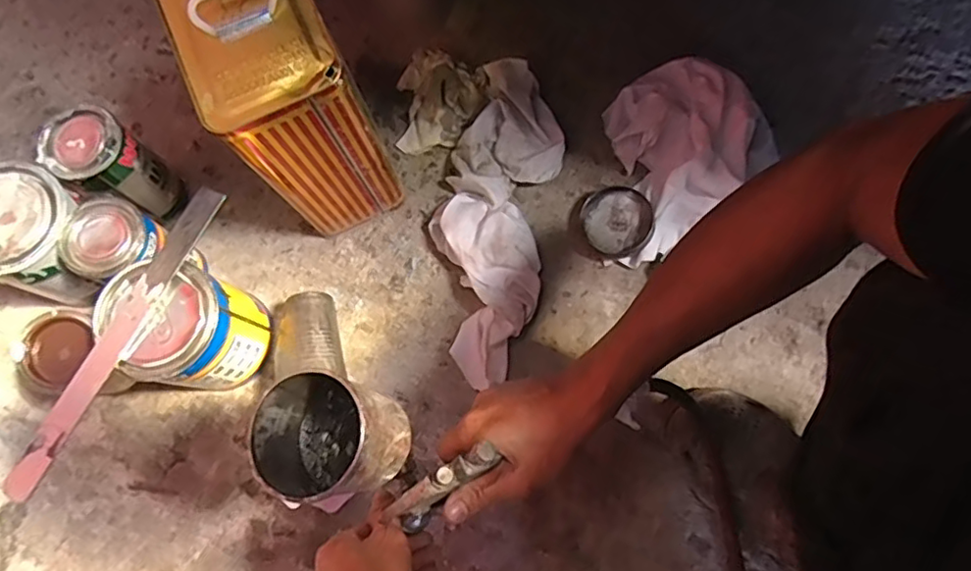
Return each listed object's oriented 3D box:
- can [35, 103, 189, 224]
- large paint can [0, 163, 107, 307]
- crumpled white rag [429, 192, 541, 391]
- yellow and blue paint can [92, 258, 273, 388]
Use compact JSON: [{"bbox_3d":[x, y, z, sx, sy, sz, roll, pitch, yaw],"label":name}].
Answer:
[{"bbox_3d":[-0.371,-0.117,0.610,0.070,0.122,0.071,0,74,0],"label":"can"},{"bbox_3d":[-0.429,-0.044,0.591,0.105,0.124,0.101,0,76,1],"label":"large paint can"},{"bbox_3d":[0.006,-0.007,0.629,0.105,0.045,0.196,-9,75,-3],"label":"crumpled white rag"},{"bbox_3d":[-0.277,0.042,0.577,0.112,0.136,0.105,0,74,0],"label":"yellow and blue paint can"}]

